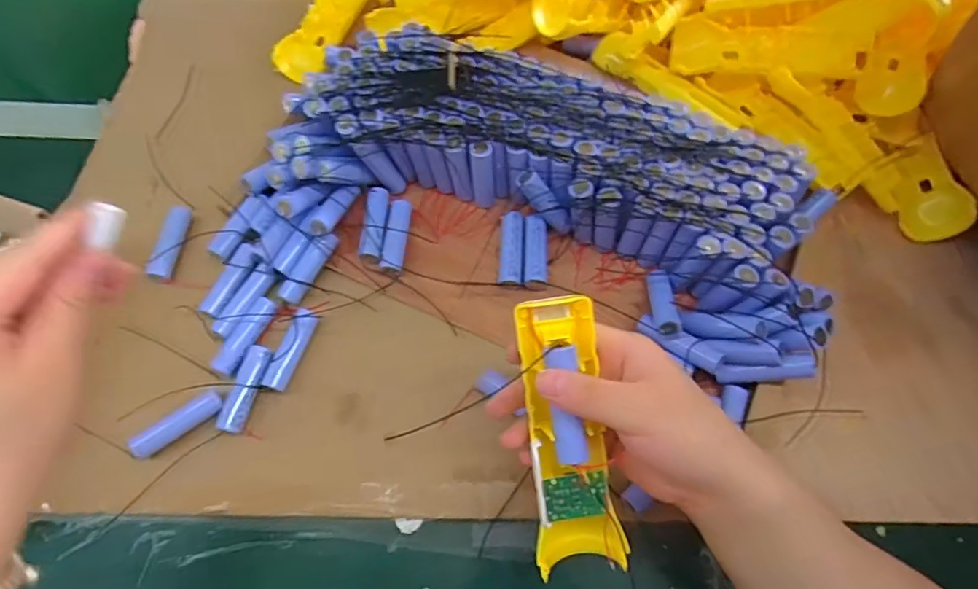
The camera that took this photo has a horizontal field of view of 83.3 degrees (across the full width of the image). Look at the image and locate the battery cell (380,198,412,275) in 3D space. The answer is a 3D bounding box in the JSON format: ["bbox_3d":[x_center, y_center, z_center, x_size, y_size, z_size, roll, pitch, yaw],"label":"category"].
[{"bbox_3d":[-0.078,-0.050,0.467,0.018,0.015,0.068,4,65,0],"label":"battery cell"}]

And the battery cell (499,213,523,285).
[{"bbox_3d":[0.019,-0.037,0.459,0.018,0.018,0.064,3,65,-1],"label":"battery cell"}]

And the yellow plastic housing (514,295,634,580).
[{"bbox_3d":[0.045,0.080,0.309,0.044,0.020,0.156,-8,95,-6],"label":"yellow plastic housing"}]

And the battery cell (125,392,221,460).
[{"bbox_3d":[-0.231,0.096,0.409,0.068,0.015,0.020,-32,70,-16],"label":"battery cell"}]

